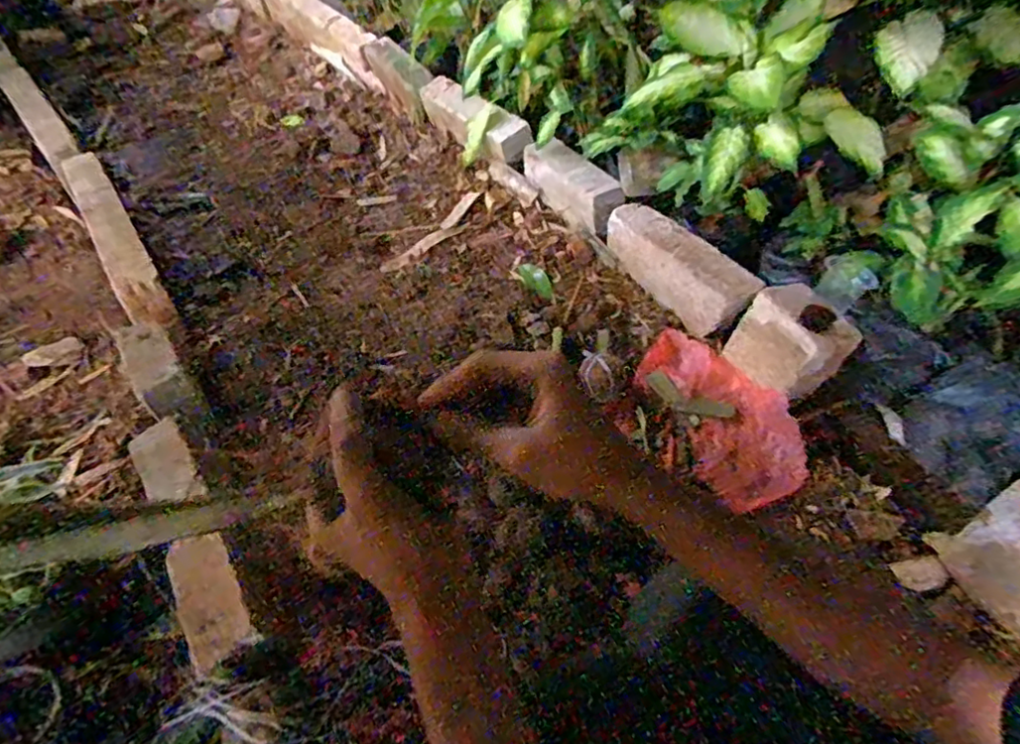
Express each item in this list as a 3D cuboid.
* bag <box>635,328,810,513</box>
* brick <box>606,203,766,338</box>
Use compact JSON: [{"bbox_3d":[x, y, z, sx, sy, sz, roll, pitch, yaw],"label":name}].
[{"bbox_3d":[0.335,0.053,0.976,0.159,0.048,0.343,-16,52,-8],"label":"bag"},{"bbox_3d":[0.299,-0.184,1.104,0.083,0.133,0.318,-29,55,-17],"label":"brick"}]

